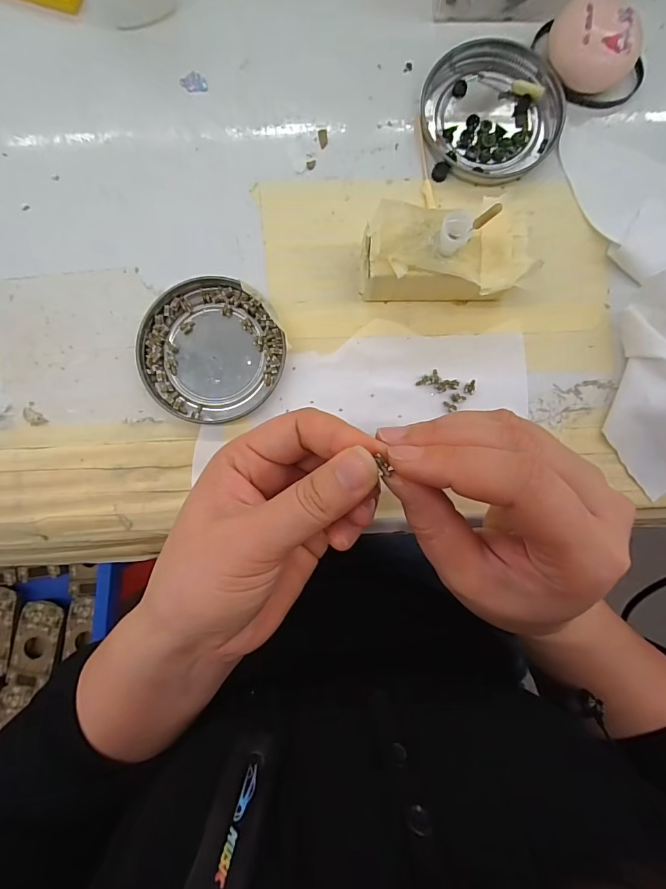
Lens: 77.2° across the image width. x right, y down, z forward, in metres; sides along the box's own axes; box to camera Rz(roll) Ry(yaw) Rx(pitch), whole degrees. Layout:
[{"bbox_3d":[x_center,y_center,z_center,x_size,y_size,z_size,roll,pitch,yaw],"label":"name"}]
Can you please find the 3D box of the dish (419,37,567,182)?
[{"bbox_3d":[0.090,-0.191,0.239,0.076,0.009,0.074,-4,86,-1],"label":"dish"}]

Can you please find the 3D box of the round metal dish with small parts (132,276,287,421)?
[{"bbox_3d":[-0.068,-0.054,0.233,0.077,0.011,0.080,0,87,0],"label":"round metal dish with small parts"}]

